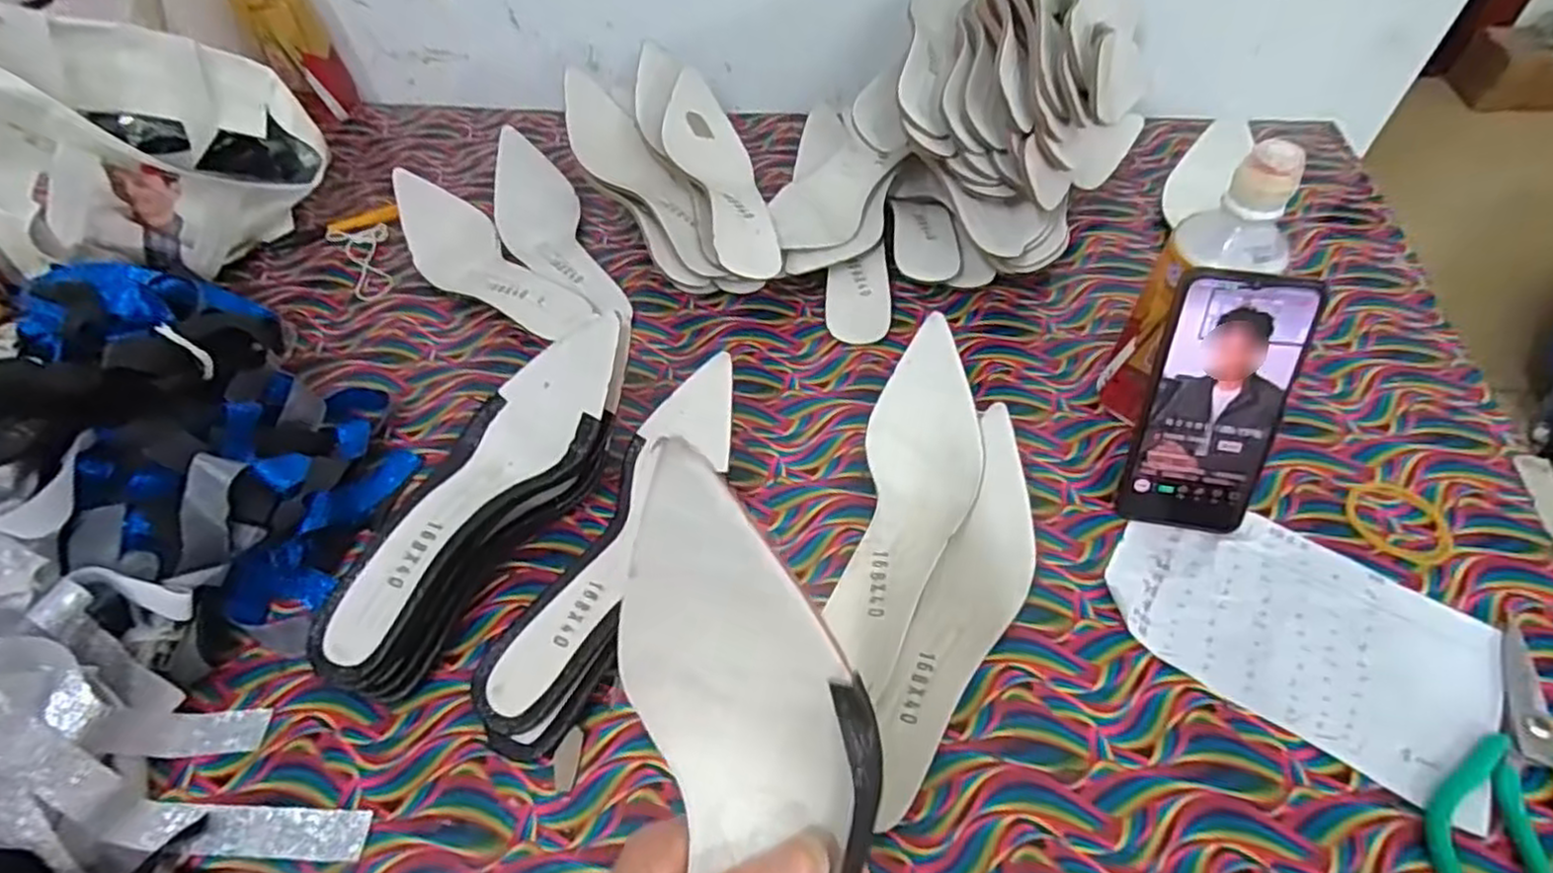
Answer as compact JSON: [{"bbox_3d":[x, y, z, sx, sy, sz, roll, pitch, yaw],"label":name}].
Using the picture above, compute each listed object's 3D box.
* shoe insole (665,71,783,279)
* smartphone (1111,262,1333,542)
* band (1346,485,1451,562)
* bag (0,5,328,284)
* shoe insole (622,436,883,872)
[{"bbox_3d":[-0.044,-0.221,0.601,0.073,0.033,0.248,3,49,-26],"label":"shoe insole"},{"bbox_3d":[0.263,-0.017,0.438,0.076,0.159,0.012,6,24,6],"label":"smartphone"},{"bbox_3d":[0.400,0.055,0.468,0.056,0.004,0.055,5,54,6],"label":"band"},{"bbox_3d":[-0.536,-0.243,0.609,0.184,0.205,0.228,24,58,19],"label":"bag"},{"bbox_3d":[-0.008,0.123,0.215,0.071,0.243,0.038,0,9,2],"label":"shoe insole"}]

